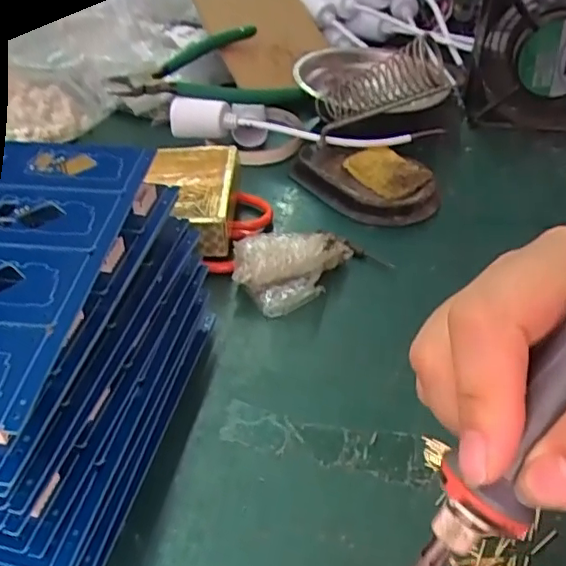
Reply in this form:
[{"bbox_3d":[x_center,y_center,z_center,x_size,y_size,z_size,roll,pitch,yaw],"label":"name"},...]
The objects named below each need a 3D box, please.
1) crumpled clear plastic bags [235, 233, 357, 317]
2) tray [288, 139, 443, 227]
[{"bbox_3d":[0.010,-0.007,0.339,0.073,0.031,0.043,-9,43,-12],"label":"crumpled clear plastic bags"},{"bbox_3d":[0.059,-0.075,0.417,0.102,0.020,0.063,33,50,30],"label":"tray"}]

